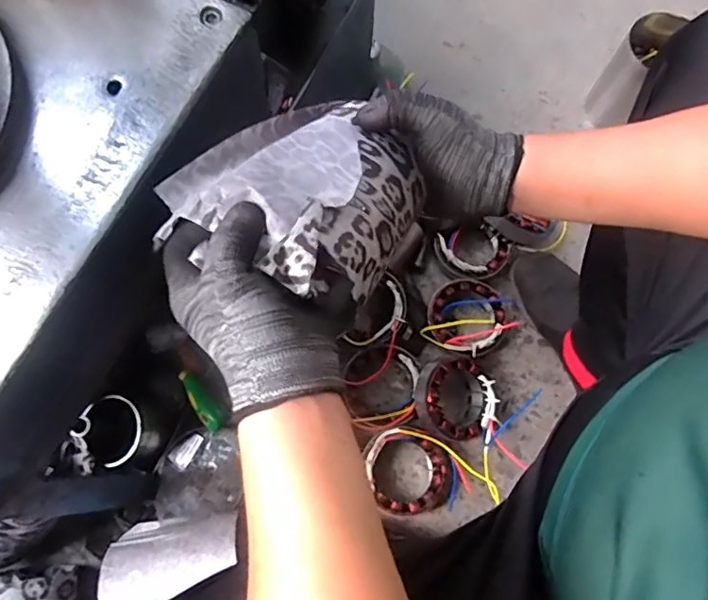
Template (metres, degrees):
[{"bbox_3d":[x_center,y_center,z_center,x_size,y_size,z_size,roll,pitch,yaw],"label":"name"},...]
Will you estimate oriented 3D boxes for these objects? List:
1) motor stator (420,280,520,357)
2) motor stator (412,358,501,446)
[{"bbox_3d":[0.174,0.028,0.820,0.125,0.057,0.117,0,73,-1],"label":"motor stator"},{"bbox_3d":[0.144,0.140,0.771,0.115,0.045,0.110,11,71,-14],"label":"motor stator"}]

